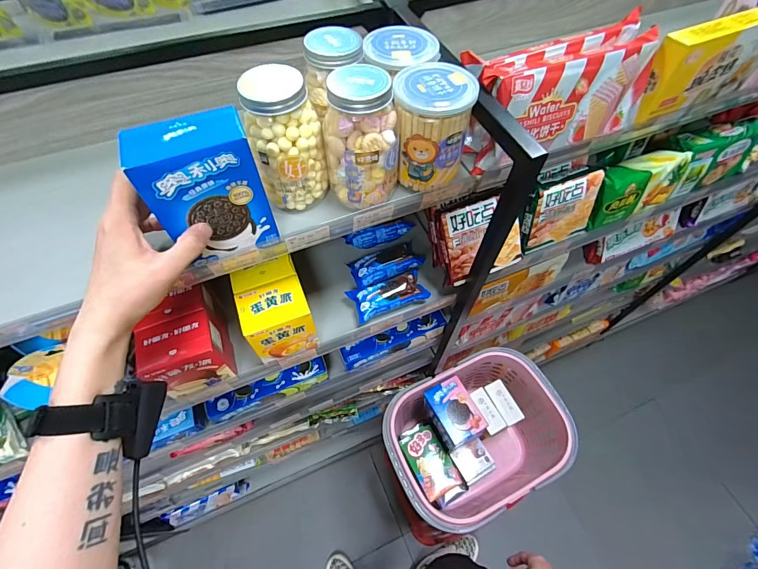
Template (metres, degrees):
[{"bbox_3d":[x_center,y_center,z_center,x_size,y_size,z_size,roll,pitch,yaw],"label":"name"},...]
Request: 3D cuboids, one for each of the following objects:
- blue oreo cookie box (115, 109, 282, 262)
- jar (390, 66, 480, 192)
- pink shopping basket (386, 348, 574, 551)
[{"bbox_3d":[-0.161,-0.088,0.354,0.094,0.129,0.050,-20,62,-12],"label":"blue oreo cookie box"},{"bbox_3d":[0.060,-0.174,0.420,0.080,0.110,0.078,0,59,-1],"label":"jar"},{"bbox_3d":[0.234,0.387,0.943,0.421,0.237,0.309,-22,62,-13],"label":"pink shopping basket"}]

